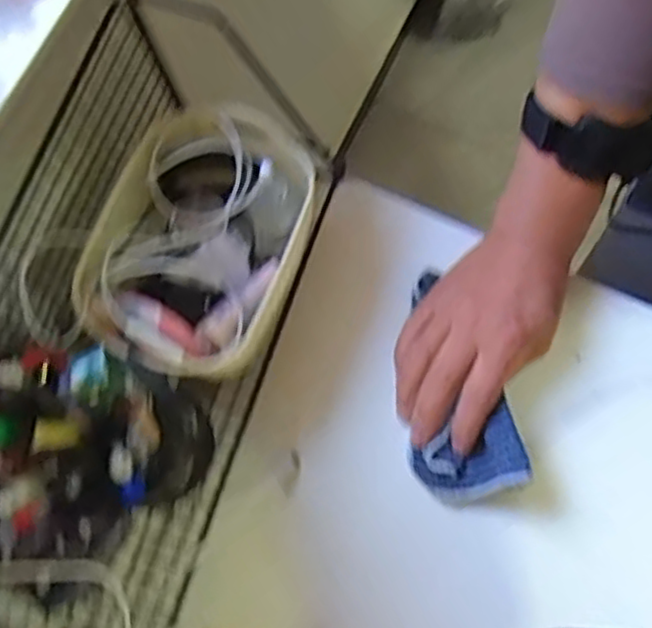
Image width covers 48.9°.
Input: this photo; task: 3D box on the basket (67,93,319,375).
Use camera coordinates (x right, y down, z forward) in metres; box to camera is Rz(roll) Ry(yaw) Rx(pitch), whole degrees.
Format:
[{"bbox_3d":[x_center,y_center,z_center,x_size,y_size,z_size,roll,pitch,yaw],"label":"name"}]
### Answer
[{"bbox_3d":[-0.073,-0.041,0.434,0.110,0.070,0.154,21,77,5],"label":"basket"}]

